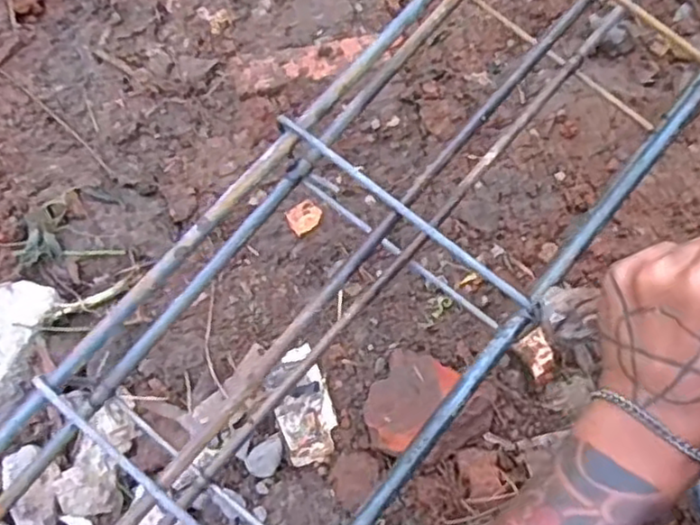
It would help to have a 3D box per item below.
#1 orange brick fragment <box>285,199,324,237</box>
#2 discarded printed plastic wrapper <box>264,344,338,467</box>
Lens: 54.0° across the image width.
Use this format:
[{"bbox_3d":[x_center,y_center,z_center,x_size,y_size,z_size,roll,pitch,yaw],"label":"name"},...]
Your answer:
[{"bbox_3d":[-0.044,-0.044,0.662,0.032,0.006,0.030,-34,76,-11],"label":"orange brick fragment"},{"bbox_3d":[-0.041,0.124,0.597,0.048,0.013,0.094,-20,74,-7],"label":"discarded printed plastic wrapper"}]

